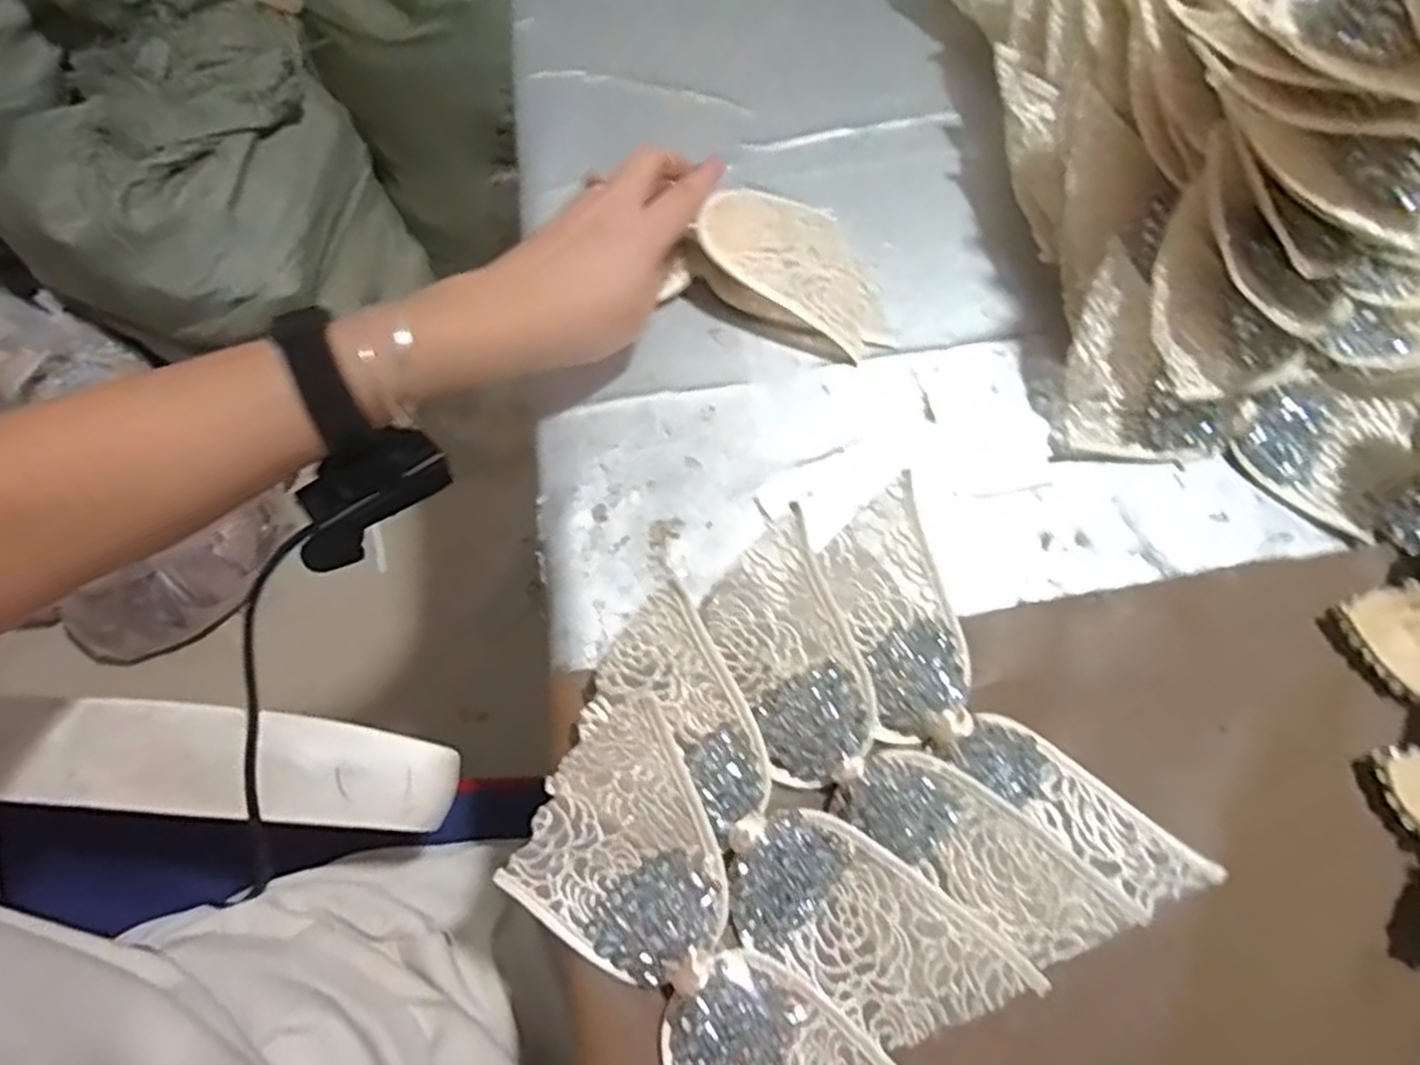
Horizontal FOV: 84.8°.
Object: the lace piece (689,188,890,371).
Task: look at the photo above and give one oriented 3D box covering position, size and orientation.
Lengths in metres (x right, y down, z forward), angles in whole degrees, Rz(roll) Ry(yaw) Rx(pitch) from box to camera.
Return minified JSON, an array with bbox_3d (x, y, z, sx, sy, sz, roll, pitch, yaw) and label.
[{"bbox_3d":[0.053,-0.153,0.441,0.115,0.032,0.077,28,71,10],"label":"lace piece"}]

